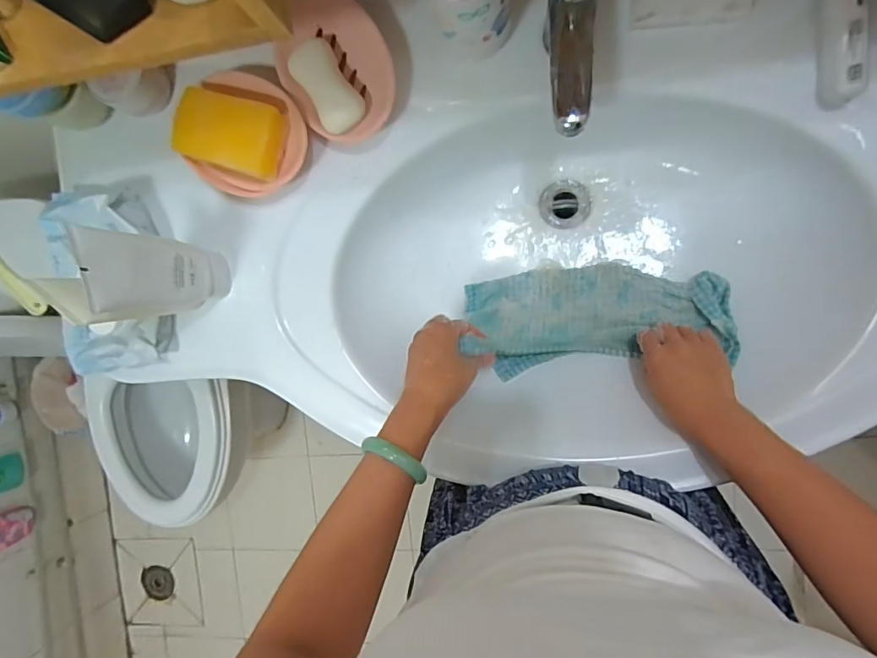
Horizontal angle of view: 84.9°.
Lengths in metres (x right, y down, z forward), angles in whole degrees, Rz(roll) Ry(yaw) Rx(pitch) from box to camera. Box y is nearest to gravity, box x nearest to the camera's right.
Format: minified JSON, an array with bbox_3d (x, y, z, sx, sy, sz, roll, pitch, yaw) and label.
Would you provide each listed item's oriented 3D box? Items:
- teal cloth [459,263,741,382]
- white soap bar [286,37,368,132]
[{"bbox_3d":[0.181,-0.015,0.556,0.291,0.105,0.121,-5,91,8],"label":"teal cloth"},{"bbox_3d":[-0.112,-0.243,0.479,0.044,0.025,0.083,-32,88,10],"label":"white soap bar"}]

